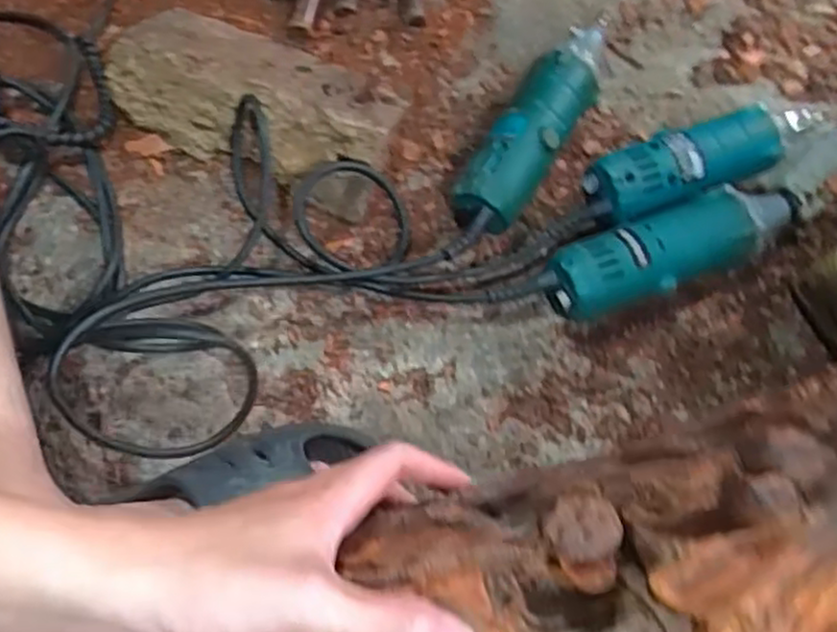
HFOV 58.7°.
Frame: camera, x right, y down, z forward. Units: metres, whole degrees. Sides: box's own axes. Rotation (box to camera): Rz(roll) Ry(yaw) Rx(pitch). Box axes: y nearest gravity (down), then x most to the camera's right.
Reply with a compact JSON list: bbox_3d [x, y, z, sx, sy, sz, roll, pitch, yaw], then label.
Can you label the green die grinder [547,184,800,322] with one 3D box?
[{"bbox_3d":[0.184,-0.048,0.525,0.203,0.057,0.055,-25,71,-12],"label":"green die grinder"}]

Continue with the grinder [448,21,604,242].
[{"bbox_3d":[0.090,-0.143,0.559,0.052,0.054,0.204,31,70,9],"label":"grinder"}]

